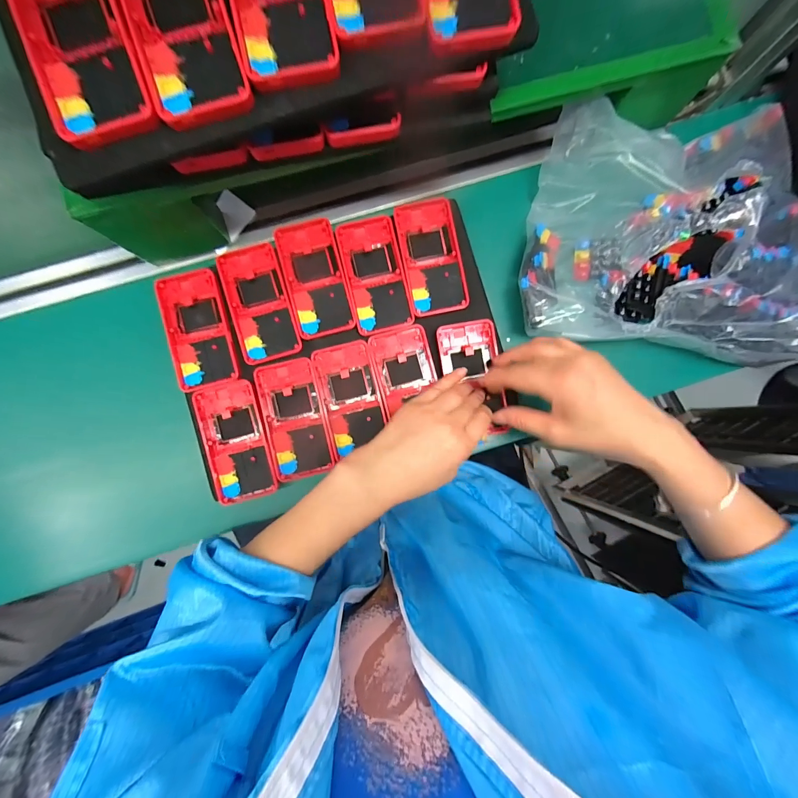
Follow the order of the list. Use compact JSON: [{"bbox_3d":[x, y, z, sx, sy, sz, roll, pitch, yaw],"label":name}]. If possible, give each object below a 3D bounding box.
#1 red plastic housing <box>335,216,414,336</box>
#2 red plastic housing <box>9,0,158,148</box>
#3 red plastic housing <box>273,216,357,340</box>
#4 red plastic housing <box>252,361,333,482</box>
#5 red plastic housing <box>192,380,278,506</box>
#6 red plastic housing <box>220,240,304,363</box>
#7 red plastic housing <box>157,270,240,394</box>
[{"bbox_3d":[-0.026,-0.135,0.384,0.062,0.011,0.125,-13,88,-2],"label":"red plastic housing"},{"bbox_3d":[-0.212,-0.243,0.234,0.062,0.017,0.142,-19,88,-3],"label":"red plastic housing"},{"bbox_3d":[-0.090,-0.130,0.379,0.060,0.008,0.125,-14,88,-2],"label":"red plastic housing"},{"bbox_3d":[-0.110,0.021,0.378,0.062,0.019,0.124,-13,88,-2],"label":"red plastic housing"},{"bbox_3d":[-0.169,0.045,0.368,0.061,0.008,0.122,-14,88,-2],"label":"red plastic housing"},{"bbox_3d":[-0.148,-0.103,0.376,0.061,0.009,0.125,-16,88,-2],"label":"red plastic housing"},{"bbox_3d":[-0.212,-0.075,0.378,0.064,0.019,0.125,-13,88,-2],"label":"red plastic housing"}]

